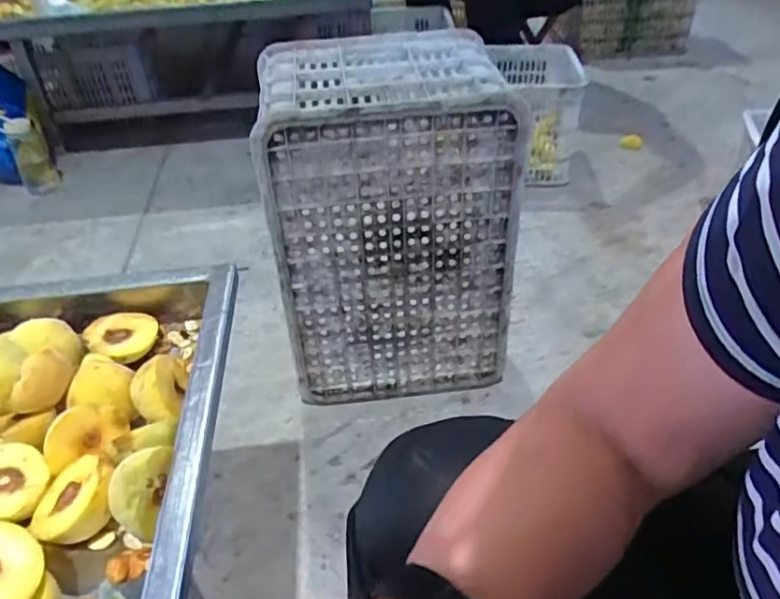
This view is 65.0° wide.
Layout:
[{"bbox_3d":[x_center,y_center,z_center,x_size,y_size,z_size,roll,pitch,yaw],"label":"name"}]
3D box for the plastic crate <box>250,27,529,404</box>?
[{"bbox_3d":[-0.005,-0.132,0.999,0.342,0.480,0.311,-7,38,-3],"label":"plastic crate"}]

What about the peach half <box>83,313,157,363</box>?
[{"bbox_3d":[-0.248,0.036,0.568,0.060,0.027,0.054,-29,45,-27],"label":"peach half"}]

